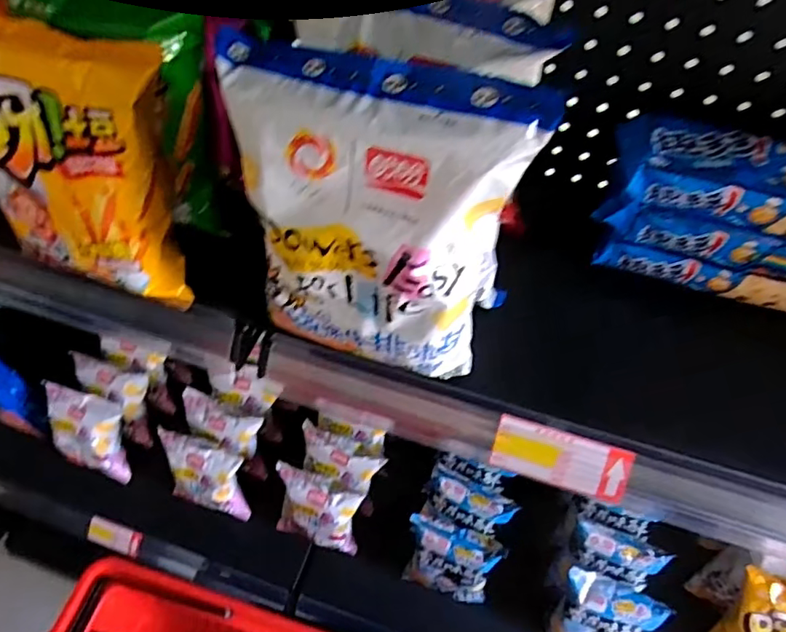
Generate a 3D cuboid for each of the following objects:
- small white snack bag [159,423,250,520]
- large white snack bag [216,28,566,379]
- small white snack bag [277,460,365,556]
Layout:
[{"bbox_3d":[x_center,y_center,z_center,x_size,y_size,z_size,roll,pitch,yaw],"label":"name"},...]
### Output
[{"bbox_3d":[-0.299,0.255,0.891,0.144,0.132,0.070,18,56,10],"label":"small white snack bag"},{"bbox_3d":[-0.016,-0.051,0.337,0.169,0.187,0.067,19,56,11],"label":"large white snack bag"},{"bbox_3d":[-0.117,0.304,0.863,0.136,0.159,0.049,15,33,7],"label":"small white snack bag"}]

